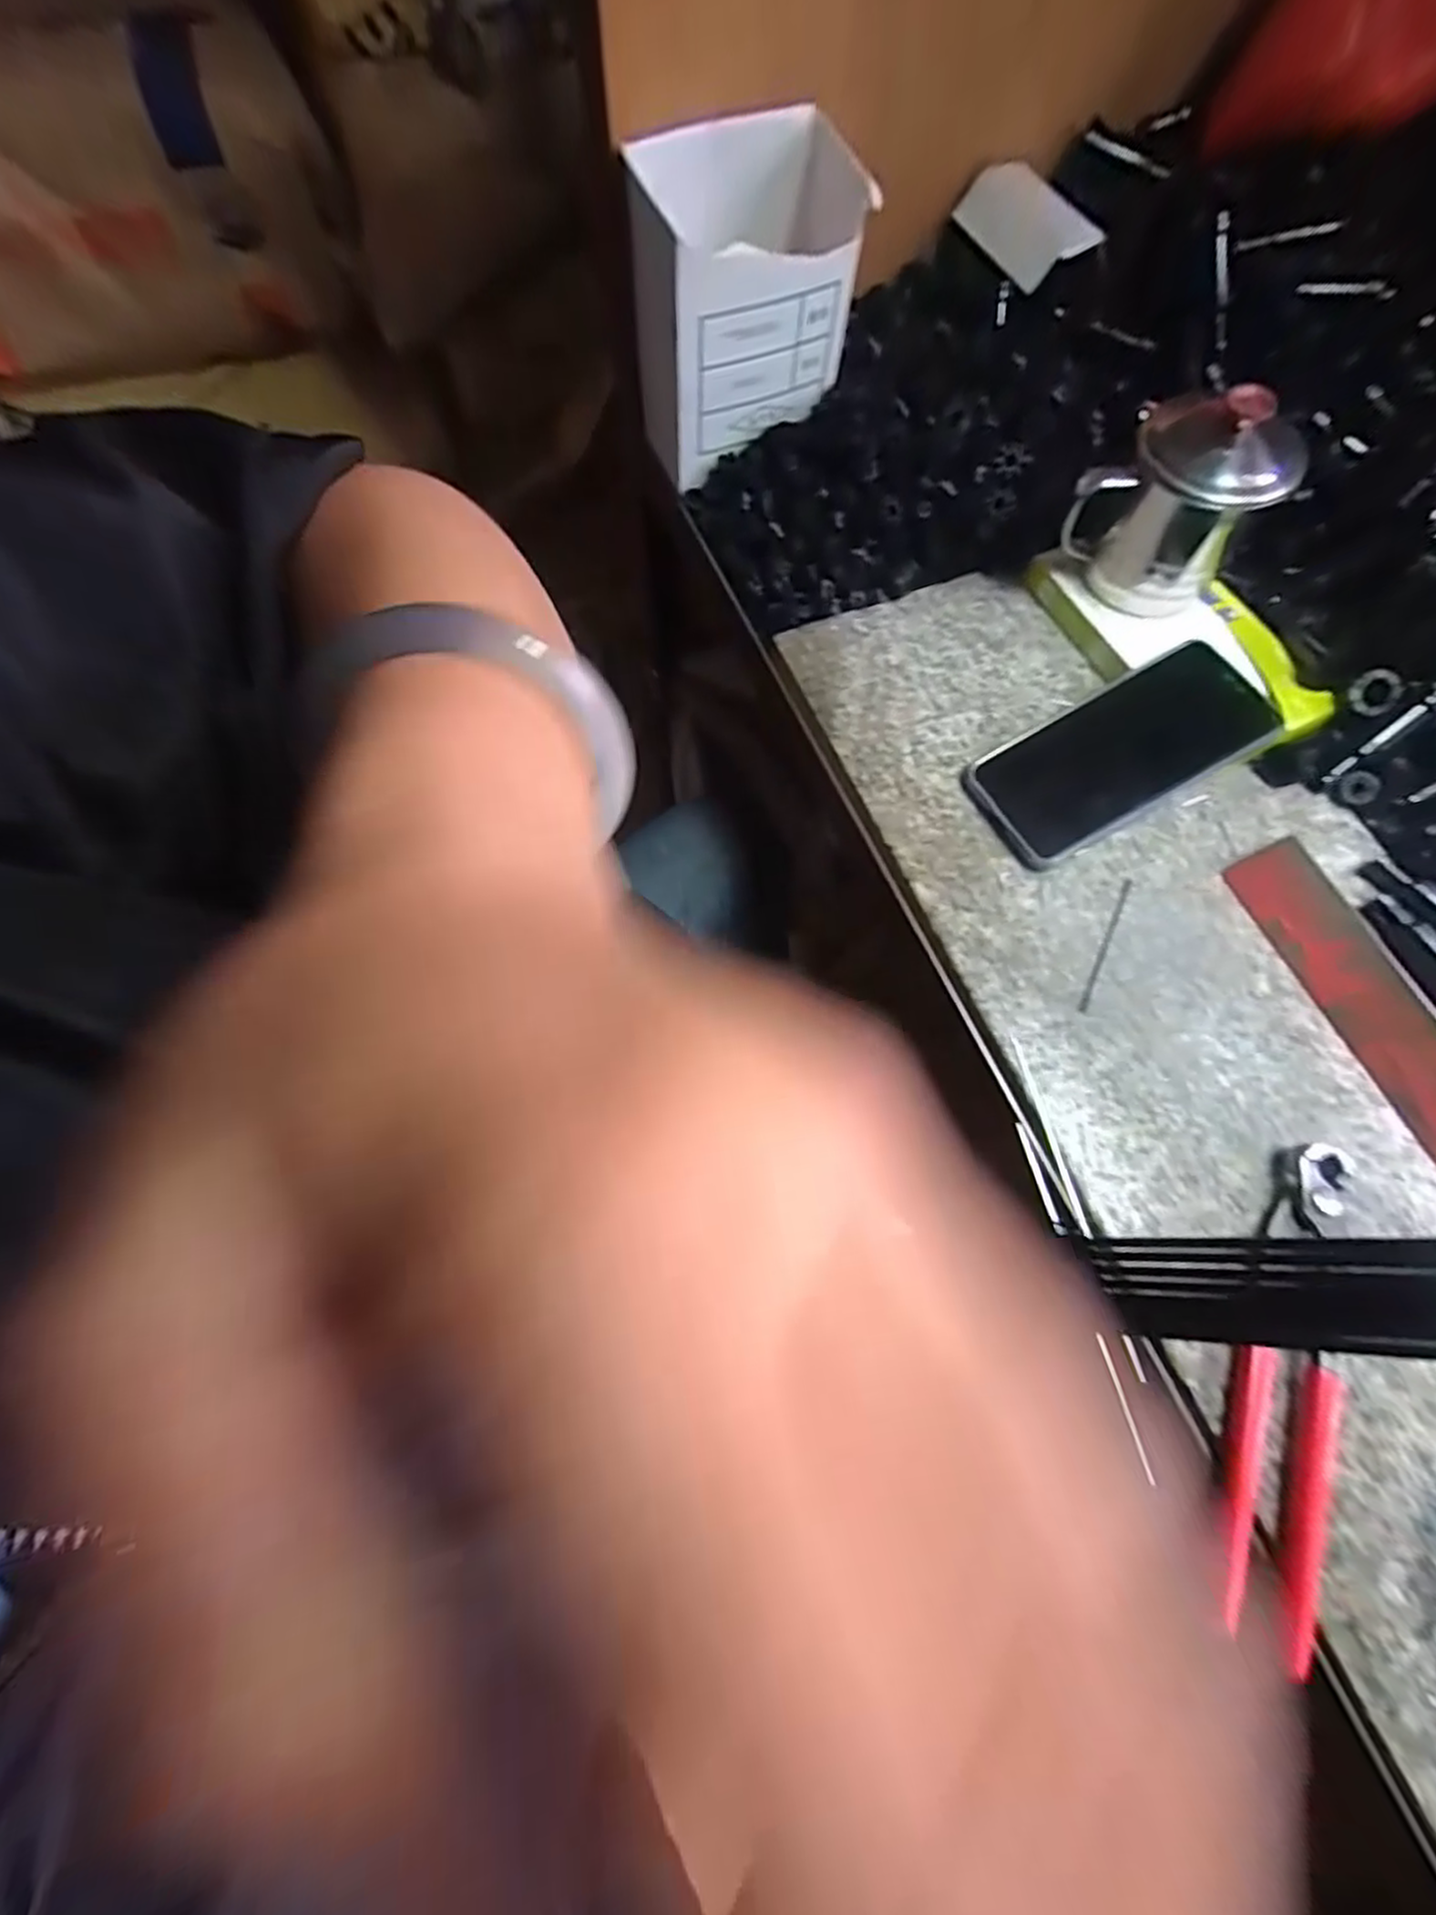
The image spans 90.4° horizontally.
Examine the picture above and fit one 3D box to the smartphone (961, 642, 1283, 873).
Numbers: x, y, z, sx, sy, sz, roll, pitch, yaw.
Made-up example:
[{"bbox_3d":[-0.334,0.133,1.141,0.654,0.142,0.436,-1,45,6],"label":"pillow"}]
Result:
[{"bbox_3d":[0.223,-0.114,0.402,0.155,0.014,0.075,-30,68,1],"label":"smartphone"}]

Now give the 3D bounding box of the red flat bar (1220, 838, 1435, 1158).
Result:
[{"bbox_3d":[0.334,0.044,0.348,0.005,0.035,0.226,-4,63,-43],"label":"red flat bar"}]

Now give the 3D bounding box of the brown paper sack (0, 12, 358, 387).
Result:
[{"bbox_3d":[-0.596,-0.622,0.622,0.526,0.187,0.129,-21,71,-8],"label":"brown paper sack"}]

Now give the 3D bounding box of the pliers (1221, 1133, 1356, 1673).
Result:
[{"bbox_3d":[0.249,0.173,0.301,0.041,0.016,0.199,19,70,6],"label":"pliers"}]

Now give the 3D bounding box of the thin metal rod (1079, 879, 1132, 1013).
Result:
[{"bbox_3d":[0.208,-0.008,0.381,0.004,0.004,0.086,27,72,9],"label":"thin metal rod"}]

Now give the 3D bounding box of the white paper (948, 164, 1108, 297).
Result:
[{"bbox_3d":[0.199,-0.482,0.466,0.056,0.009,0.085,-40,87,8],"label":"white paper"}]

